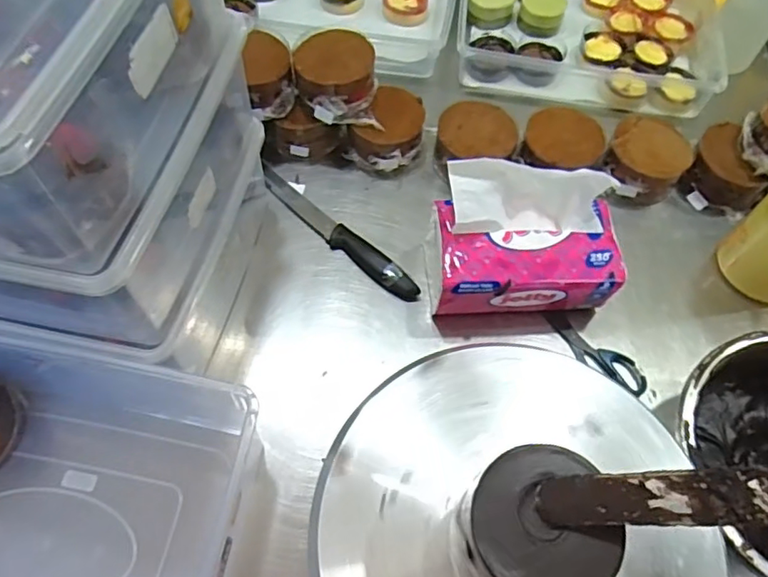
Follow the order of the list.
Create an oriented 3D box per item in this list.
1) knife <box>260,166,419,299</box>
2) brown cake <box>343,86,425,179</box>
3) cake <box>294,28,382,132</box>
[{"bbox_3d":[-0.061,-0.069,0.686,0.255,0.019,0.030,40,67,17],"label":"knife"},{"bbox_3d":[0.008,-0.196,0.731,0.079,0.065,0.099,35,65,15],"label":"brown cake"},{"bbox_3d":[-0.057,-0.254,0.688,0.097,0.062,0.103,-5,62,-5],"label":"cake"}]

